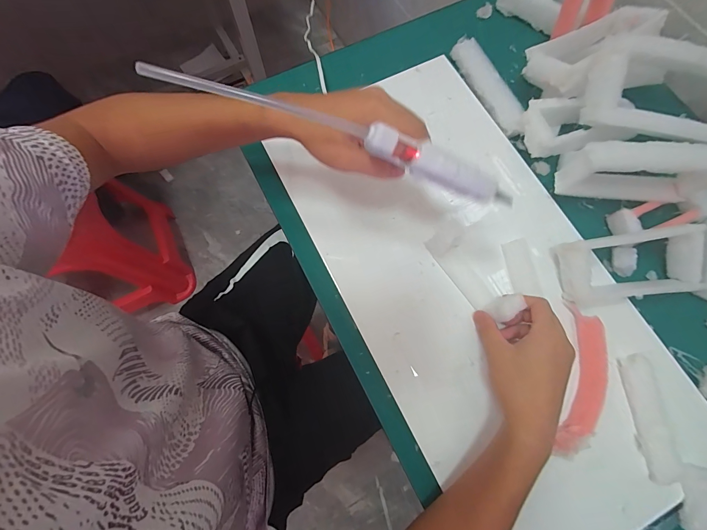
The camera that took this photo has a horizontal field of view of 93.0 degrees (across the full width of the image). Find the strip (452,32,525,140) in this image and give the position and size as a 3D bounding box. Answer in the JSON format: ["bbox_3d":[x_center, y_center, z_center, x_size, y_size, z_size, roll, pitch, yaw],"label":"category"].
[{"bbox_3d":[0.190,-0.253,0.473,0.036,0.022,0.169,-20,74,-6],"label":"strip"}]

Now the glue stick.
[{"bbox_3d":[-0.073,-0.120,0.246,0.160,0.011,0.006,12,73,-10],"label":"glue stick"}]

